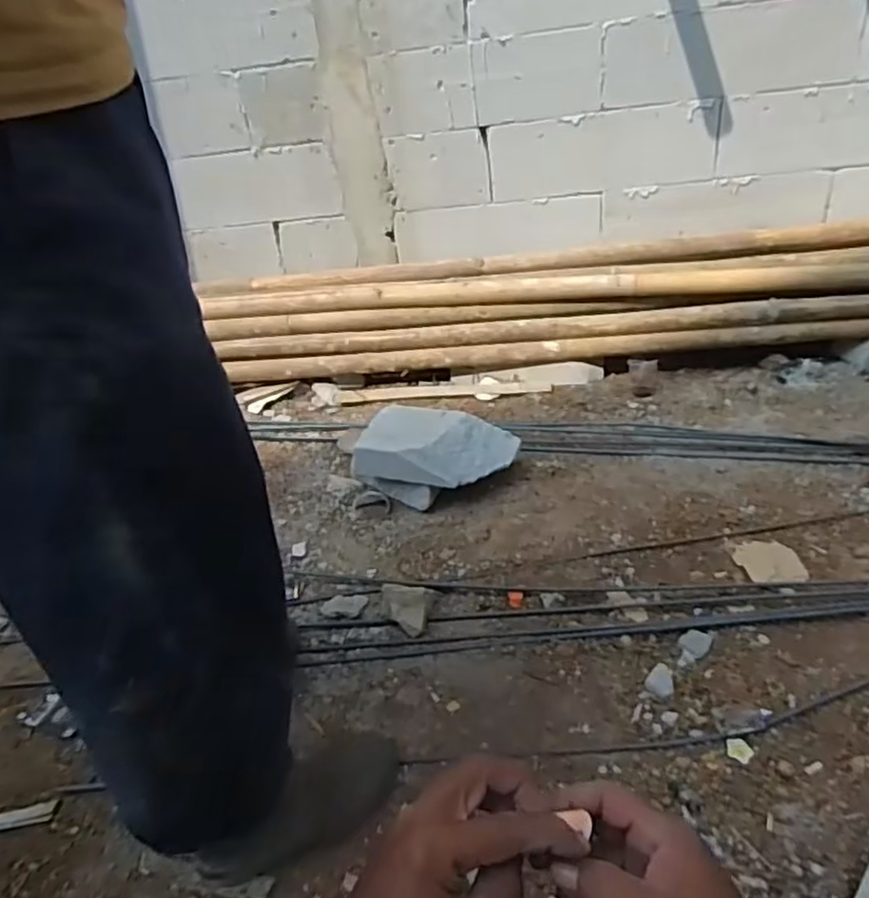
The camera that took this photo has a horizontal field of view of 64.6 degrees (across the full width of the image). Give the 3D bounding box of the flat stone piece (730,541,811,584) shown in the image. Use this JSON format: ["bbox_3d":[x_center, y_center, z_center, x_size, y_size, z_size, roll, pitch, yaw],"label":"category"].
[{"bbox_3d":[0.600,0.203,1.230,0.102,0.010,0.098,-9,34,-1],"label":"flat stone piece"}]

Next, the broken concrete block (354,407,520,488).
[{"bbox_3d":[0.000,-0.008,1.469,0.327,0.100,0.173,4,36,17],"label":"broken concrete block"}]

